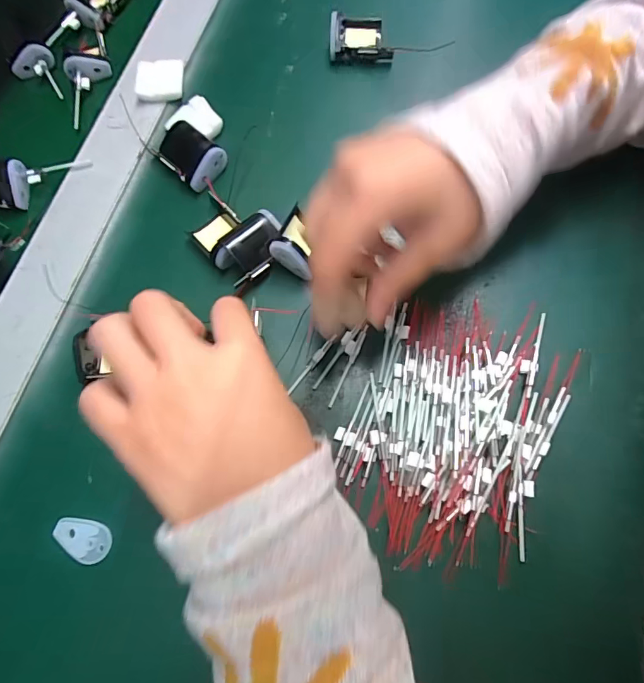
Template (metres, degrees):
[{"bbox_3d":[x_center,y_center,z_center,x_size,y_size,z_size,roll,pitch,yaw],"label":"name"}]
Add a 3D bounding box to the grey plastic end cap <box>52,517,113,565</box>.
[{"bbox_3d":[-0.144,0.119,0.251,0.036,0.004,0.022,10,74,5],"label":"grey plastic end cap"}]

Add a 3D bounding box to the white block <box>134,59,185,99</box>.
[{"bbox_3d":[-0.131,-0.211,0.339,0.036,0.008,0.031,-2,73,1],"label":"white block"}]

